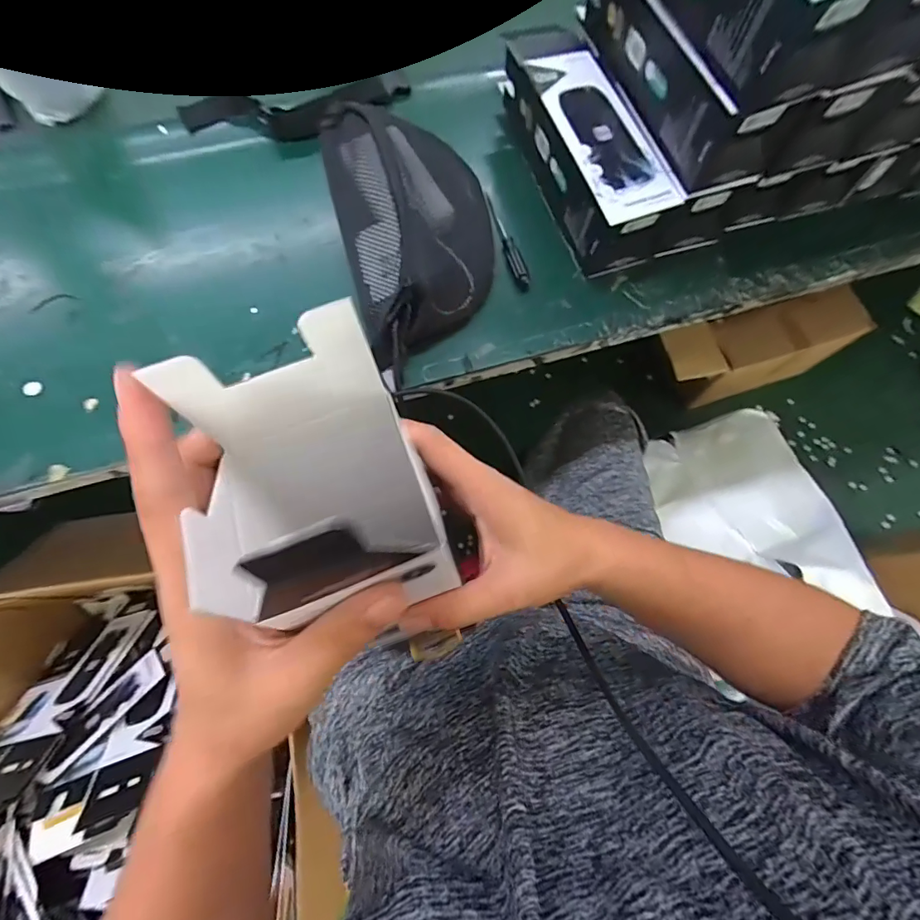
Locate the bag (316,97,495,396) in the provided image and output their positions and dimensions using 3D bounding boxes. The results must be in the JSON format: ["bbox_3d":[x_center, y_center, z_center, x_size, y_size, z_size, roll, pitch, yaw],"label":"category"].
[{"bbox_3d":[-0.041,-0.241,0.451,0.152,0.077,0.310,-15,74,-7],"label":"bag"}]

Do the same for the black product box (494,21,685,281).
[{"bbox_3d":[0.127,-0.315,0.478,0.080,0.077,0.236,-18,74,-8],"label":"black product box"}]

